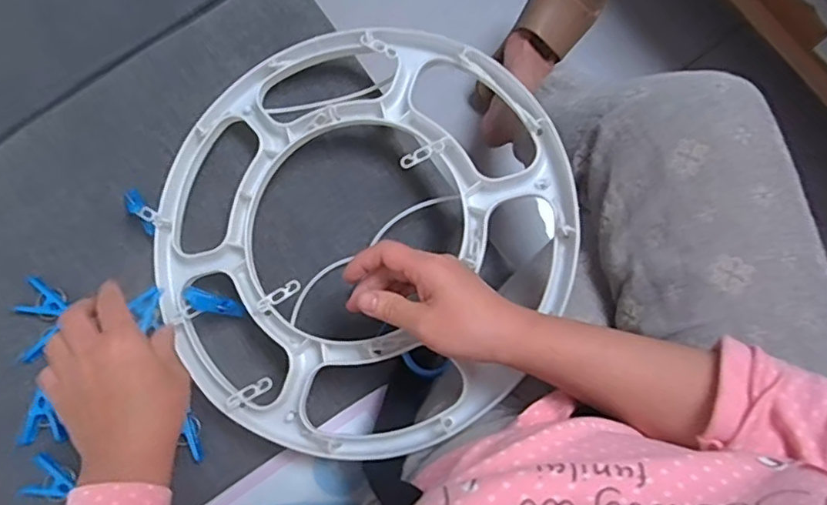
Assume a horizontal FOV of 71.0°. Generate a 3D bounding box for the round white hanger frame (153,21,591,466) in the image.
[{"bbox_3d":[-0.051,-0.020,0.504,0.363,0.020,0.366,-2,79,12],"label":"round white hanger frame"}]

